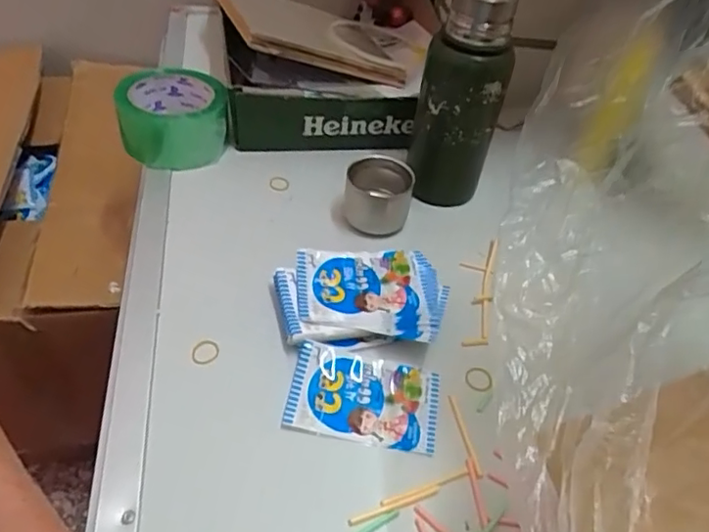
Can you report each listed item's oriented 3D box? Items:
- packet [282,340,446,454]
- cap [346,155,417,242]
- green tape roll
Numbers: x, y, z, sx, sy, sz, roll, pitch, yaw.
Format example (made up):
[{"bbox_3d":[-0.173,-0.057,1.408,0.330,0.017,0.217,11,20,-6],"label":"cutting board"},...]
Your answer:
[{"bbox_3d":[0.008,0.091,0.410,0.102,0.018,0.065,9,44,2],"label":"packet"},{"bbox_3d":[0.021,-0.065,0.538,0.057,0.047,0.058,6,44,-1],"label":"cap"},{"bbox_3d":[-0.180,-0.147,0.590,0.101,0.062,0.096,4,44,-4],"label":"green tape roll"}]

